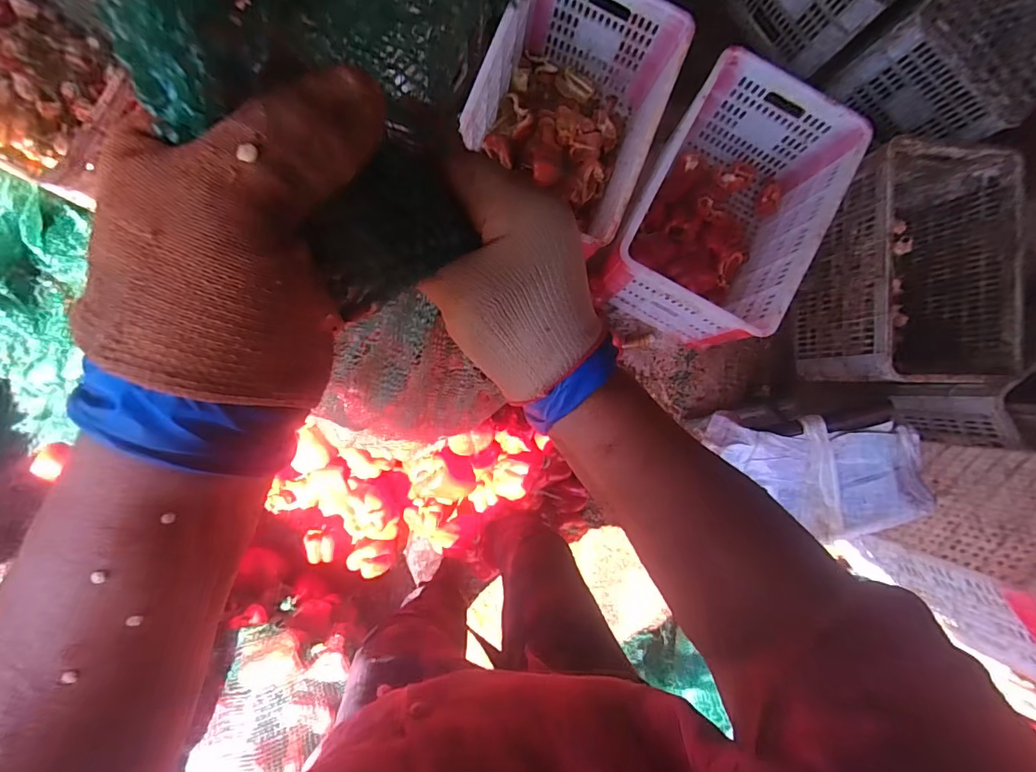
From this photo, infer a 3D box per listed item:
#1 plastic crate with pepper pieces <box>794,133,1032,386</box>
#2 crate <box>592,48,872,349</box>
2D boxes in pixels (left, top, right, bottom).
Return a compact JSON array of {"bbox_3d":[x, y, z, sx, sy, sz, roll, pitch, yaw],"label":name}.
[{"bbox_3d":[0.898,-0.264,1.098,0.323,0.255,0.503,2,89,-8],"label":"plastic crate with pepper pieces"},{"bbox_3d":[0.447,-0.386,1.070,0.354,0.308,0.499,30,85,-7],"label":"crate"}]

